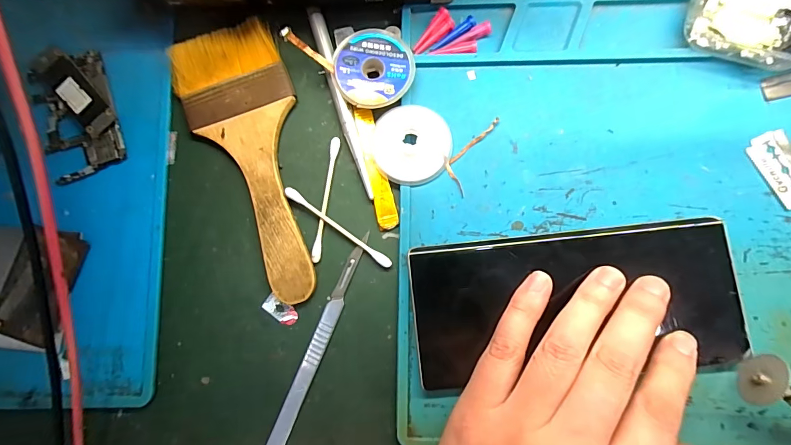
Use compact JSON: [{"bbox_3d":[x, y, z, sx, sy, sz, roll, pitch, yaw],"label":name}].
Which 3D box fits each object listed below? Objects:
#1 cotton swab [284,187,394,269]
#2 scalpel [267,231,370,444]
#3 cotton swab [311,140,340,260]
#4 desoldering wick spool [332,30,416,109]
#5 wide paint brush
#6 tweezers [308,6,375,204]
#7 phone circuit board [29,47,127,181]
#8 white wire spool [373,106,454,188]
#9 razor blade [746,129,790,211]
[{"bbox_3d":[-0.032,0.003,0.209,0.071,0.005,0.005,36,87,7],"label":"cotton swab"},{"bbox_3d":[-0.043,0.069,0.203,0.009,0.004,0.133,21,85,6],"label":"scalpel"},{"bbox_3d":[-0.039,-0.013,0.212,0.005,0.004,0.071,8,84,5],"label":"cotton swab"},{"bbox_3d":[-0.012,-0.086,0.215,0.043,0.012,0.044,0,84,4],"label":"desoldering wick spool"},{"bbox_3d":[-0.078,-0.034,0.214,0.061,0.010,0.158,-19,83,2],"label":"wide paint brush"},{"bbox_3d":[-0.031,-0.069,0.214,0.008,0.013,0.114,-17,83,2],"label":"tweezers"},{"bbox_3d":[-0.185,-0.064,0.220,0.042,0.010,0.074,-23,83,1],"label":"phone circuit board"},{"bbox_3d":[0.009,-0.043,0.209,0.042,0.012,0.043,0,84,4],"label":"white wire spool"},{"bbox_3d":[0.206,-0.028,0.199,0.024,0.004,0.042,-24,82,1],"label":"razor blade"}]

